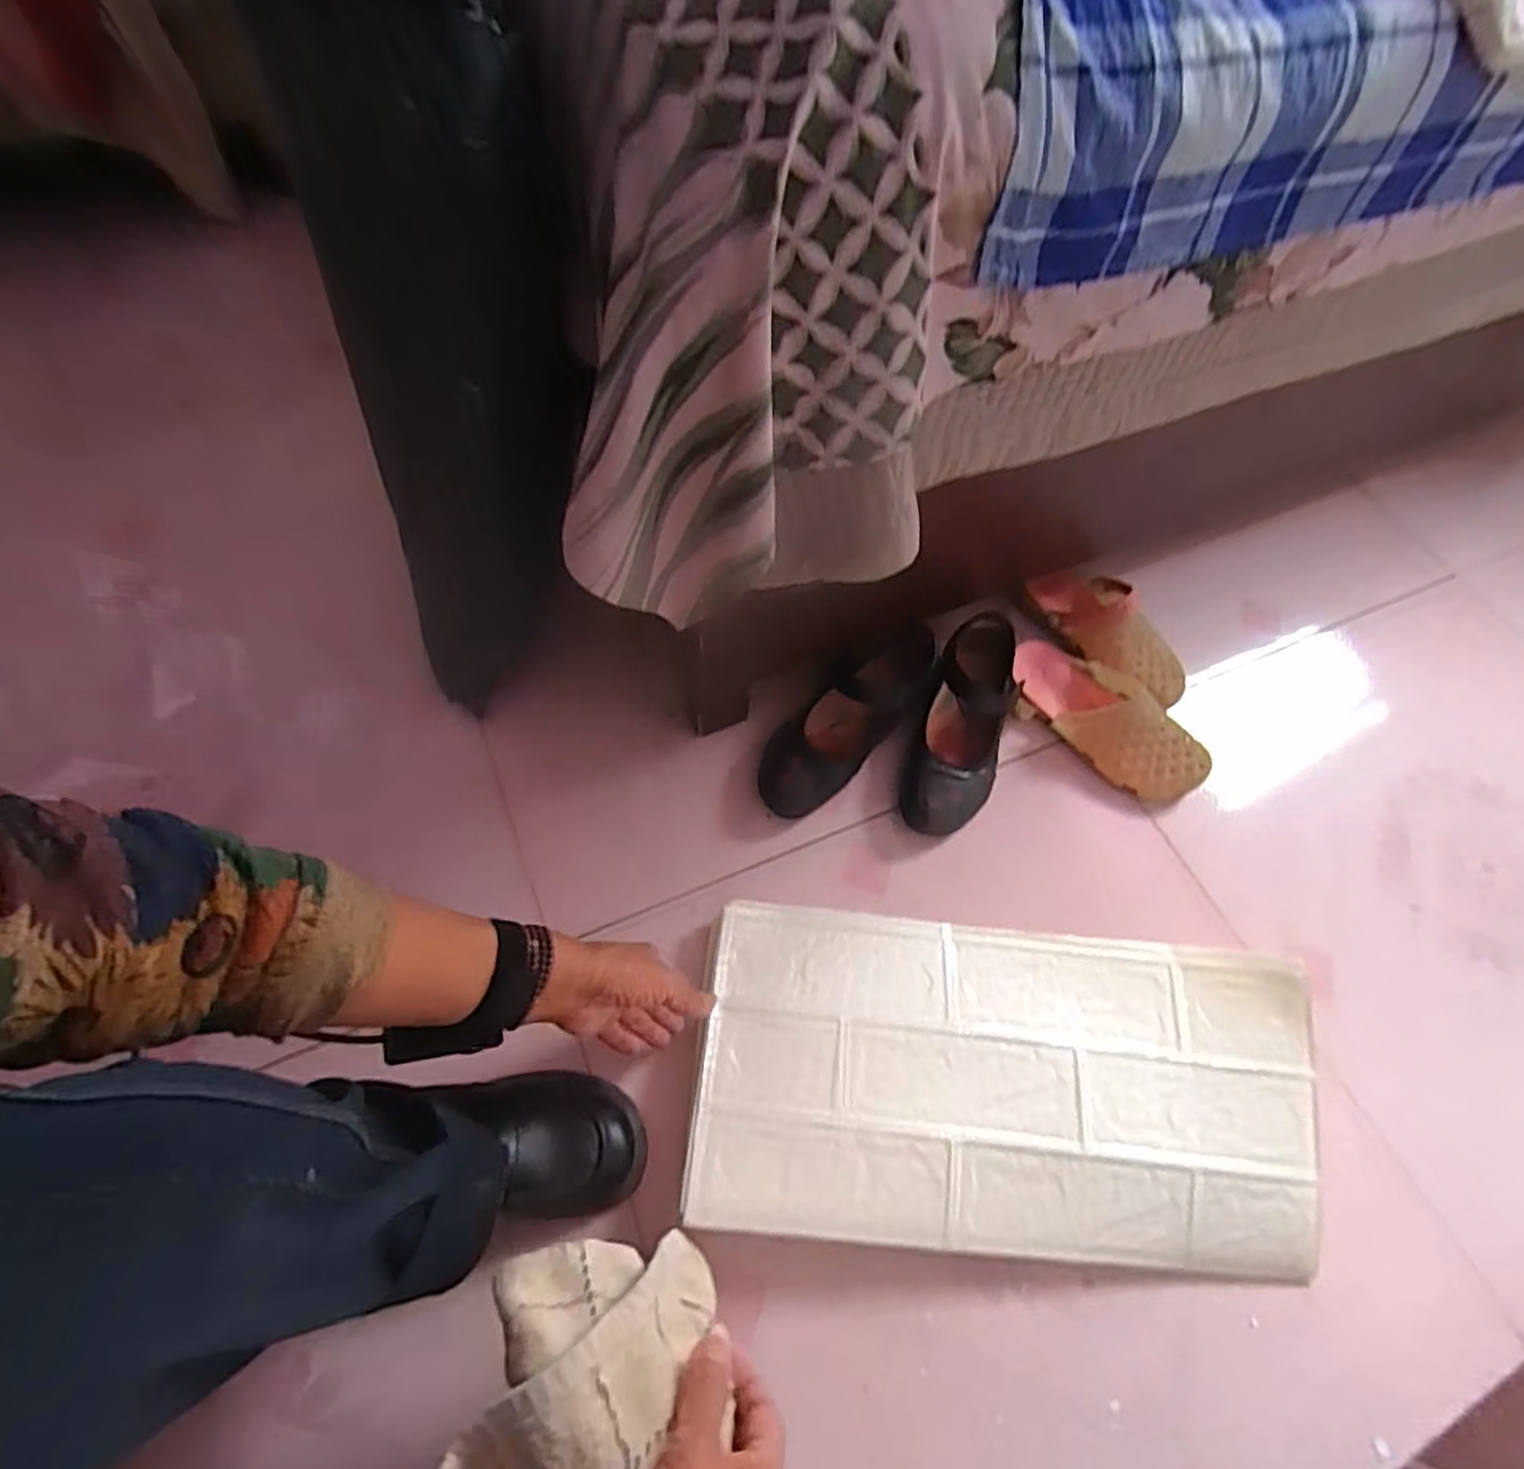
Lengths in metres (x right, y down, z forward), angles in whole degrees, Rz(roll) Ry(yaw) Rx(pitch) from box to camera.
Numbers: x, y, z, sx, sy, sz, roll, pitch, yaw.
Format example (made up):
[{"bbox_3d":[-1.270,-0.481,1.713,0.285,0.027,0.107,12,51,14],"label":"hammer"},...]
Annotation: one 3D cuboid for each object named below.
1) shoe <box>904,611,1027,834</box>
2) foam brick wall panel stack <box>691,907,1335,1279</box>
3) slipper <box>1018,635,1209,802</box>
[{"bbox_3d":[0.210,-0.014,0.780,0.092,0.080,0.243,19,76,6],"label":"shoe"},{"bbox_3d":[0.198,0.288,0.625,0.495,0.064,0.246,6,62,-1],"label":"foam brick wall panel stack"},{"bbox_3d":[0.365,-0.012,0.804,0.224,0.060,0.094,37,66,14],"label":"slipper"}]

